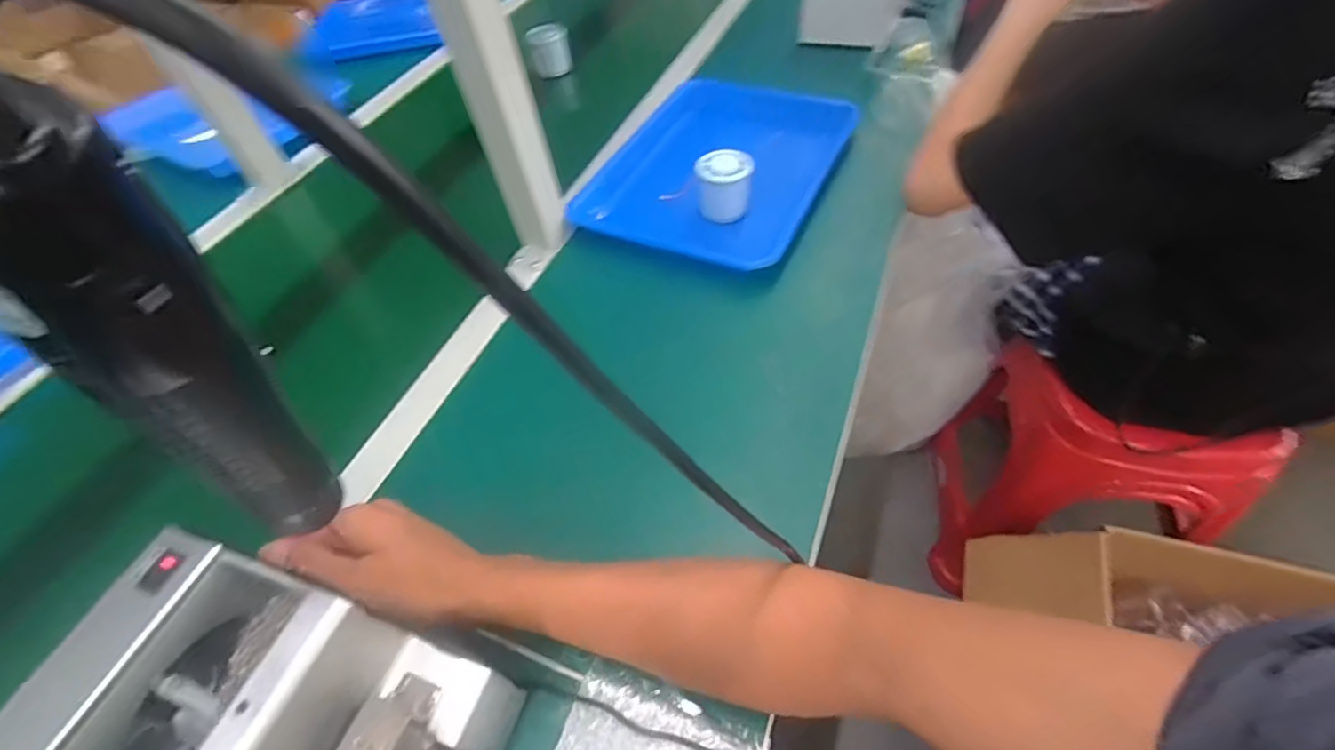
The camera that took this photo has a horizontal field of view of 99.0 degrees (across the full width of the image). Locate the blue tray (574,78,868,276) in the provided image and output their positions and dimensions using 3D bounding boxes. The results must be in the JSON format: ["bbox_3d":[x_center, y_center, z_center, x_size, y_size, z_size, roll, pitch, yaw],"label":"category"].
[{"bbox_3d":[0.064,-0.250,0.694,0.251,0.046,0.328,21,58,22],"label":"blue tray"}]

